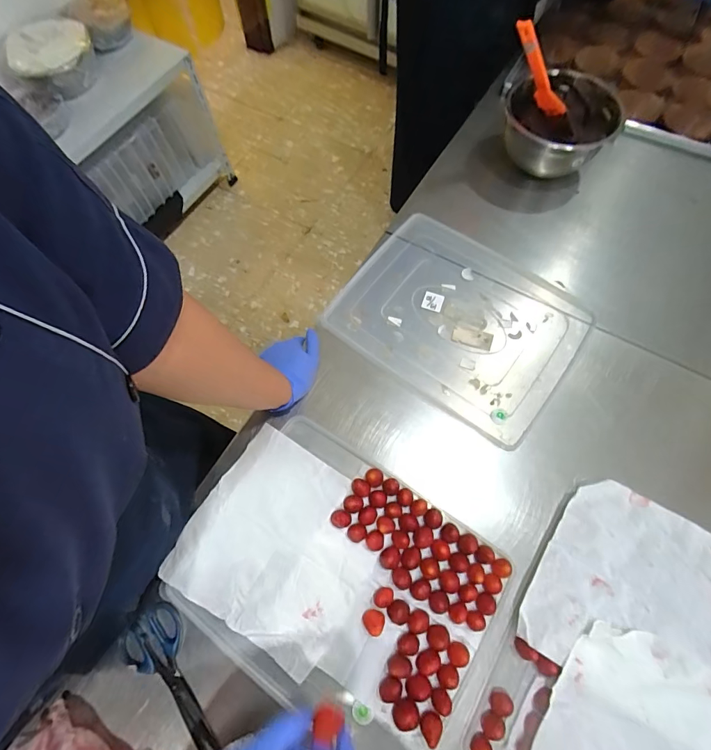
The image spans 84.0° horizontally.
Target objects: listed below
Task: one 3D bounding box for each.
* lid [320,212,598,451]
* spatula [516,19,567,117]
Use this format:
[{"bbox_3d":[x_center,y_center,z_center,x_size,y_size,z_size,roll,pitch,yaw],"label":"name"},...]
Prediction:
[{"bbox_3d":[0.162,-0.093,0.627,0.352,0.016,0.284,34,73,15],"label":"lid"},{"bbox_3d":[0.285,-0.477,0.615,0.033,0.176,0.035,-23,63,32],"label":"spatula"}]

